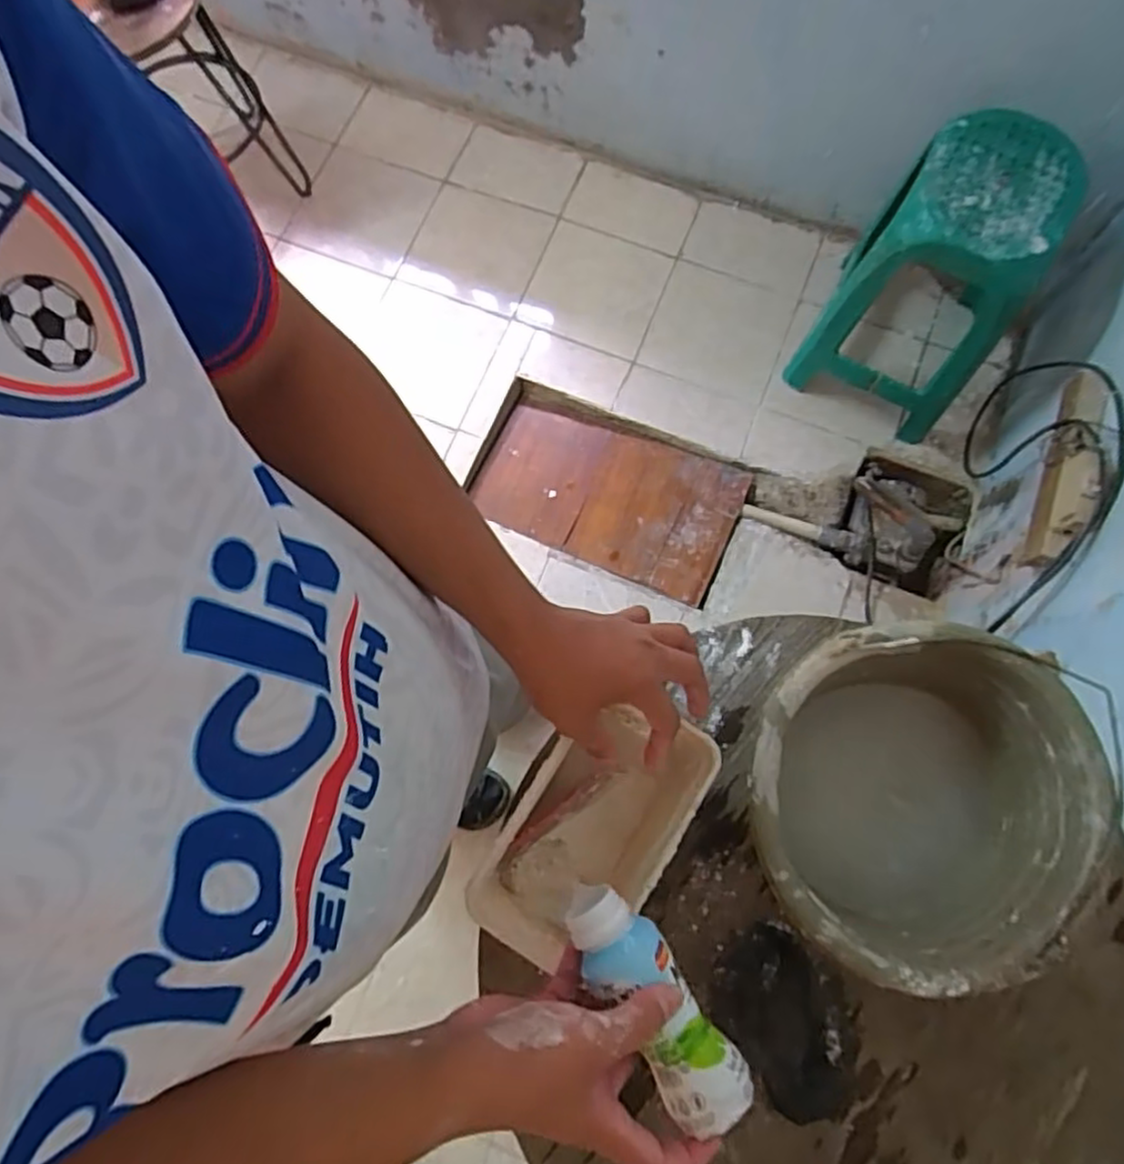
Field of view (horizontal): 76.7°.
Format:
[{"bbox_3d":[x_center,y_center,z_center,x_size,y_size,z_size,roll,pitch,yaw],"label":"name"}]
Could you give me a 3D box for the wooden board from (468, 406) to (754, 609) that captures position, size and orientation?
[{"bbox_3d":[0.096,-0.193,1.563,0.553,0.024,0.307,23,83,11],"label":"wooden board"}]

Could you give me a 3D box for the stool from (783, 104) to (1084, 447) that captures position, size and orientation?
[{"bbox_3d":[0.705,-0.569,1.355,0.319,0.454,0.323,29,76,7],"label":"stool"}]

